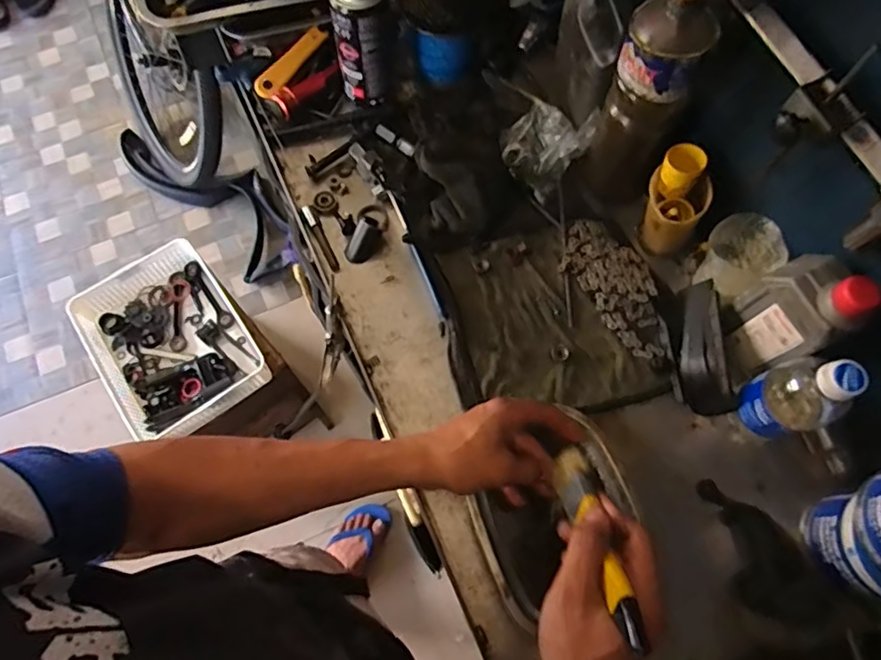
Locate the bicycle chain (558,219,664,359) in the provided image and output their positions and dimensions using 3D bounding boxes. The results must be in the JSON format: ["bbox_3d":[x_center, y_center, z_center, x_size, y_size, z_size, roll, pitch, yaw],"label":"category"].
[{"bbox_3d":[0.200,-0.048,0.657,0.075,0.028,0.165,-35,73,-12],"label":"bicycle chain"}]

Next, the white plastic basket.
[{"bbox_3d":[-0.498,0.035,1.068,0.259,0.084,0.338,-34,73,-12],"label":"white plastic basket"}]

